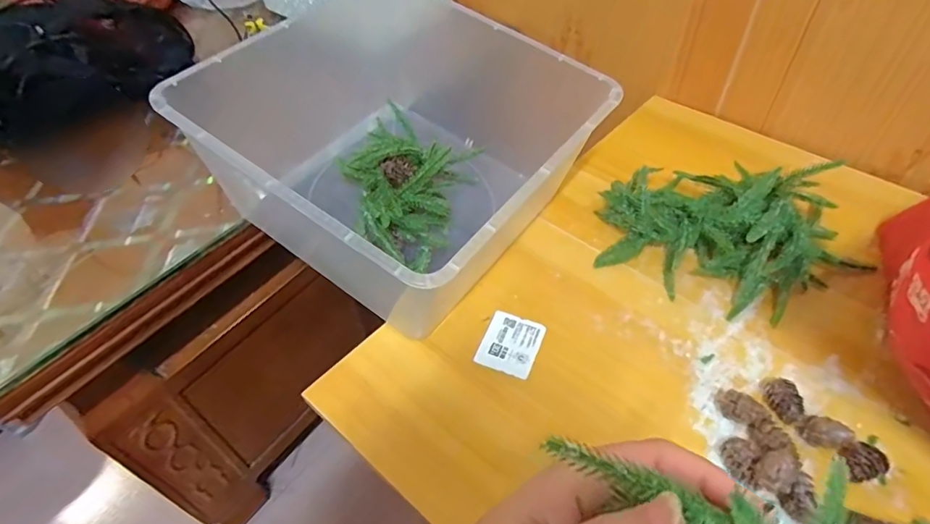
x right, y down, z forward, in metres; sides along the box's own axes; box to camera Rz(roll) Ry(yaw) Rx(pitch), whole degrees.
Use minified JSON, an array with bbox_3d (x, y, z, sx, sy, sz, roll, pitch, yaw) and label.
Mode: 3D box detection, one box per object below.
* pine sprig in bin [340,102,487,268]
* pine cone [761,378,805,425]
[{"bbox_3d":[-0.069,-0.078,0.533,0.119,0.090,0.157,15,51,17],"label":"pine sprig in bin"},{"bbox_3d":[0.247,0.106,0.407,0.019,0.017,0.041,-6,48,-1],"label":"pine cone"}]

